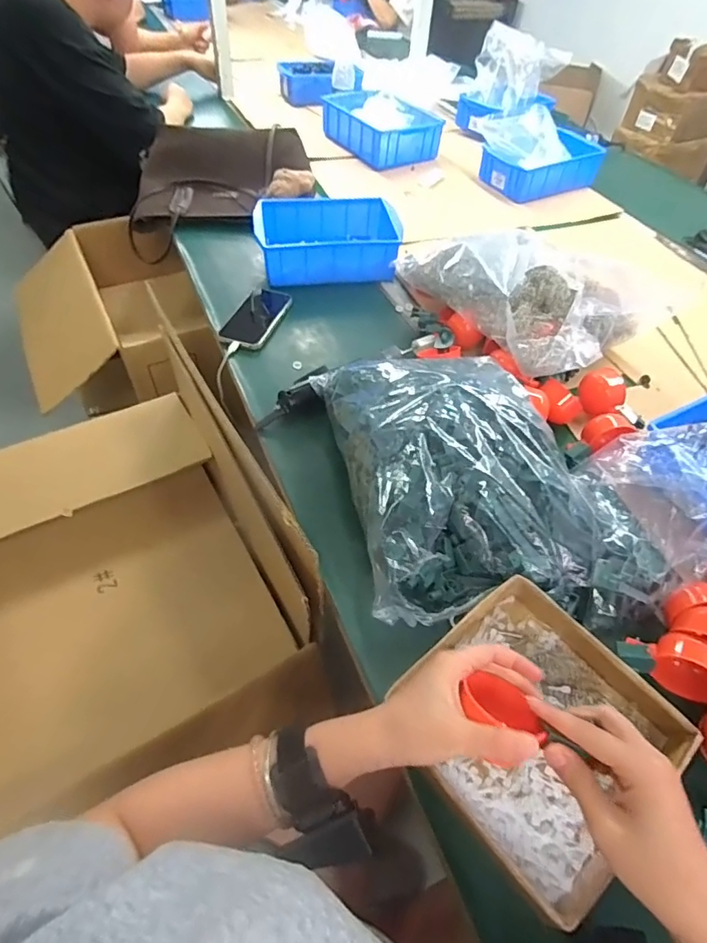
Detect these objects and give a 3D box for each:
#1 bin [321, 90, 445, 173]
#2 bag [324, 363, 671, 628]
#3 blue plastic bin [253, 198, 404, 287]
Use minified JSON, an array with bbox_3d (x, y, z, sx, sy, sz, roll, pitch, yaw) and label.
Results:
[{"bbox_3d":[0.068,-0.917,1.313,0.211,0.086,0.313,-27,58,-23],"label":"bin"},{"bbox_3d":[0.156,-0.001,0.559,0.352,0.107,0.323,-1,52,-4],"label":"bag"},{"bbox_3d":[-0.047,-0.422,0.901,0.245,0.079,0.192,-2,52,-5],"label":"blue plastic bin"}]

